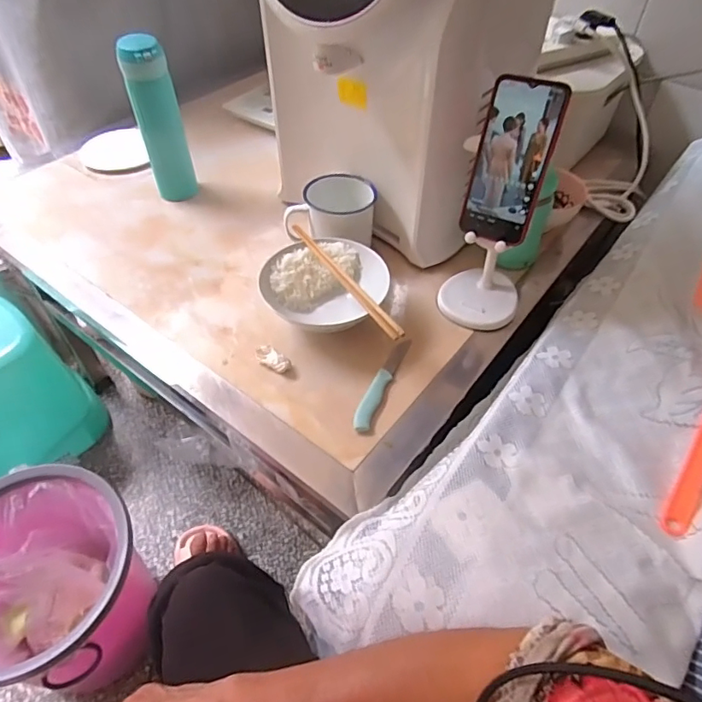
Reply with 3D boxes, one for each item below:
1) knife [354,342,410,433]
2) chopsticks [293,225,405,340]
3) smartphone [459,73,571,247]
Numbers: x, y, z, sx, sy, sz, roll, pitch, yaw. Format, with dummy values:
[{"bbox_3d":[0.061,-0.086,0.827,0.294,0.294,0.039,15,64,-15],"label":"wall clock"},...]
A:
[{"bbox_3d":[0.036,0.033,0.568,0.020,0.010,0.140,16,52,17],"label":"knife"},{"bbox_3d":[-0.013,-0.091,0.595,0.015,0.012,0.236,-26,54,-21],"label":"chopsticks"},{"bbox_3d":[0.170,-0.199,0.533,0.079,0.162,0.012,23,33,22],"label":"smartphone"}]

